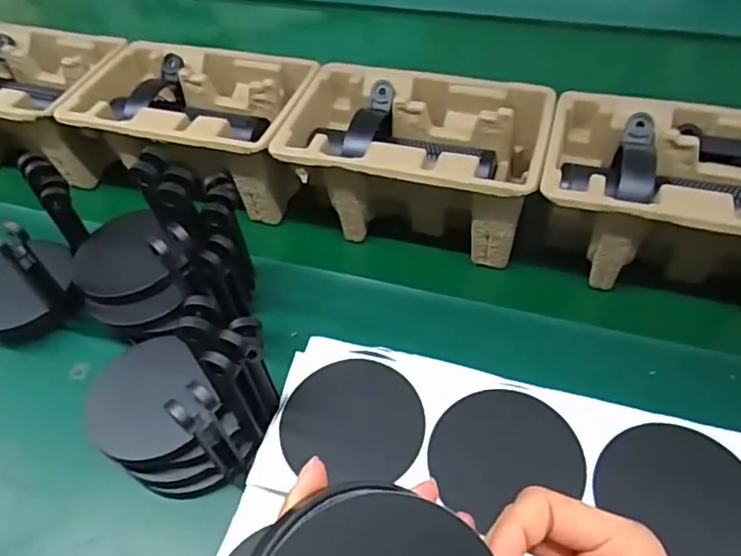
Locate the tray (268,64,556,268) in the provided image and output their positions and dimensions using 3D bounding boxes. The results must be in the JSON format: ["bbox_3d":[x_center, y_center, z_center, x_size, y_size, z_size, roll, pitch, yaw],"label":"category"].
[{"bbox_3d":[0.042,-0.113,0.548,0.221,0.100,0.141,14,55,12],"label":"tray"}]

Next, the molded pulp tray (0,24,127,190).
[{"bbox_3d":[-0.382,-0.200,0.657,0.221,0.098,0.151,9,54,9],"label":"molded pulp tray"}]

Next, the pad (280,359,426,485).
[{"bbox_3d":[-0.012,0.094,0.392,0.092,0.005,0.085,-1,53,1],"label":"pad"}]

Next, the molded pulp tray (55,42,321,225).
[{"bbox_3d":[-0.170,-0.160,0.605,0.221,0.096,0.145,14,55,12],"label":"molded pulp tray"}]

